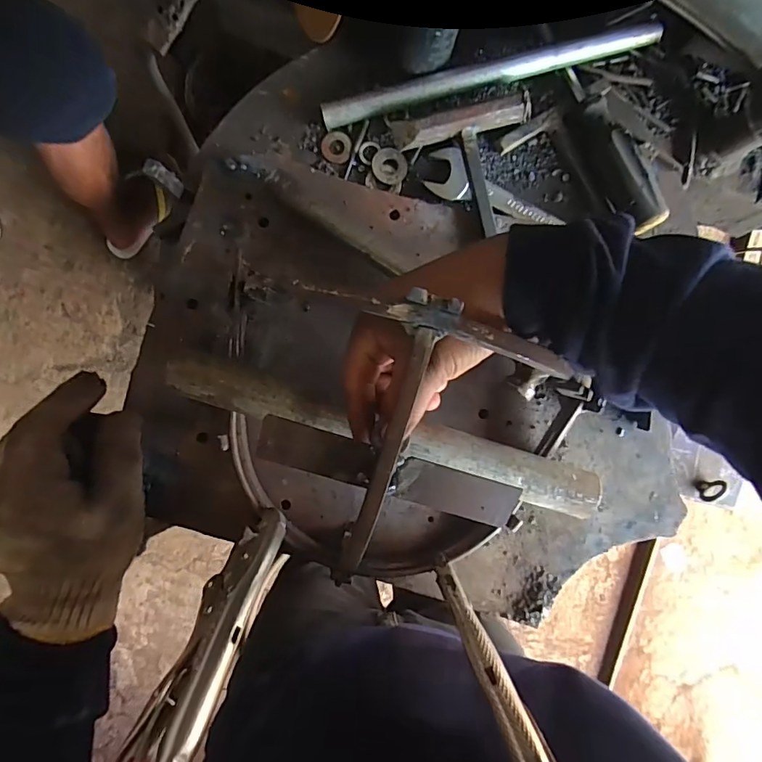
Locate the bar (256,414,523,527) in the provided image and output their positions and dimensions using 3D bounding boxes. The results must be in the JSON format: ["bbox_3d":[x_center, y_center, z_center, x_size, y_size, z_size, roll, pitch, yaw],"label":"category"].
[{"bbox_3d":[0.005,0.049,0.253,0.142,0.006,0.024,17,93,-5],"label":"bar"}]

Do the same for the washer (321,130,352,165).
[{"bbox_3d":[-0.034,-0.180,0.361,0.022,0.004,0.024,0,94,-3],"label":"washer"}]

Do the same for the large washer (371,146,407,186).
[{"bbox_3d":[0.007,-0.164,0.360,0.026,0.004,0.026,0,94,-3],"label":"large washer"}]

